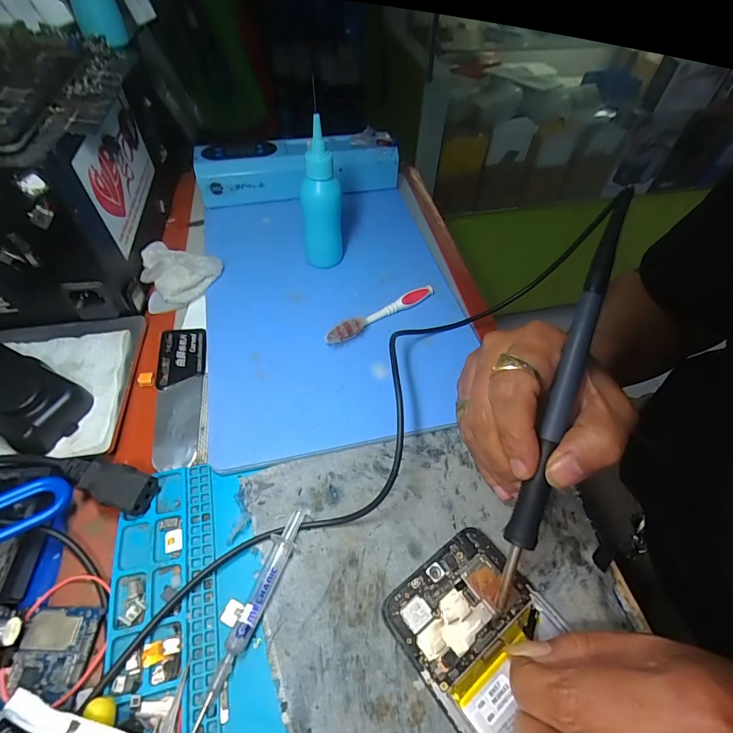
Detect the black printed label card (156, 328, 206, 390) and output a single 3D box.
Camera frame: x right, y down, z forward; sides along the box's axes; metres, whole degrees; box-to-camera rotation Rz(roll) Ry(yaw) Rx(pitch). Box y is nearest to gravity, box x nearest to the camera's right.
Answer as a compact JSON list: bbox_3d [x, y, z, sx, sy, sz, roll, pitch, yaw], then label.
[{"bbox_3d":[-0.140,-0.008,0.310,0.032,0.004,0.054,-1,55,-16],"label":"black printed label card"}]

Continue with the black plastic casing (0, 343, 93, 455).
[{"bbox_3d":[-0.231,0.016,0.263,0.098,0.023,0.049,24,55,13],"label":"black plastic casing"}]

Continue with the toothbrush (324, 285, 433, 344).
[{"bbox_3d":[0.013,-0.044,0.334,0.106,0.016,0.009,-29,61,-24],"label":"toothbrush"}]

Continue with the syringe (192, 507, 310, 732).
[{"bbox_3d":[-0.057,0.124,0.213,0.013,0.009,0.106,18,54,9],"label":"syringe"}]

